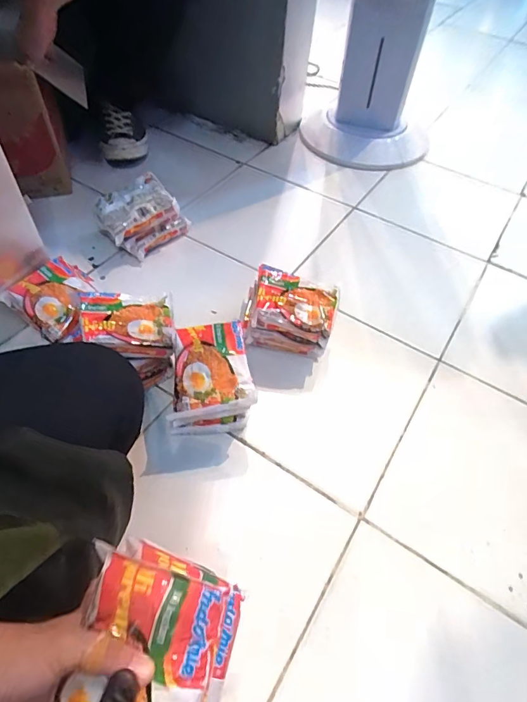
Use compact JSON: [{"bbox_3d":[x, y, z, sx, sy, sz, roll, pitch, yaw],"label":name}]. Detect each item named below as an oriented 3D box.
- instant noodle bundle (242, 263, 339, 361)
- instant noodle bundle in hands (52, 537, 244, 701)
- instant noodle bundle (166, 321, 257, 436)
[{"bbox_3d":[0.043,-0.047,0.643,0.124,0.112,0.101,16,54,8],"label":"instant noodle bundle"},{"bbox_3d":[-0.082,0.213,0.285,0.116,0.057,0.135,7,52,5],"label":"instant noodle bundle in hands"},{"bbox_3d":[-0.076,0.042,0.568,0.108,0.106,0.122,-8,54,-9],"label":"instant noodle bundle"}]

